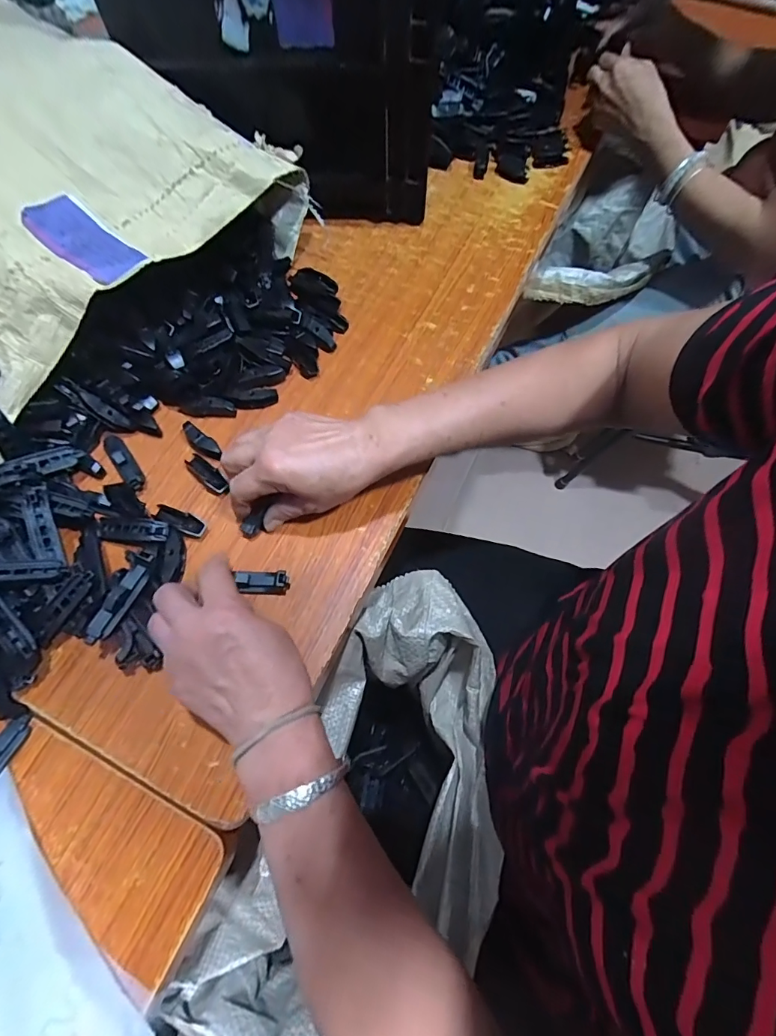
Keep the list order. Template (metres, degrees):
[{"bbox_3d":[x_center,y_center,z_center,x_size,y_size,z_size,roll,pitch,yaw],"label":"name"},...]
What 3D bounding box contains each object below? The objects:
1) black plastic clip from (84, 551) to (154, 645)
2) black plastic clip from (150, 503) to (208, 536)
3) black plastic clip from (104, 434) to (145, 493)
[{"bbox_3d":[-0.209,0.062,0.348,0.019,0.015,0.075,21,68,7],"label":"black plastic clip"},{"bbox_3d":[-0.186,0.001,0.395,0.047,0.011,0.016,21,68,6],"label":"black plastic clip"},{"bbox_3d":[-0.251,-0.055,0.418,0.016,0.014,0.074,-35,73,-15],"label":"black plastic clip"}]

